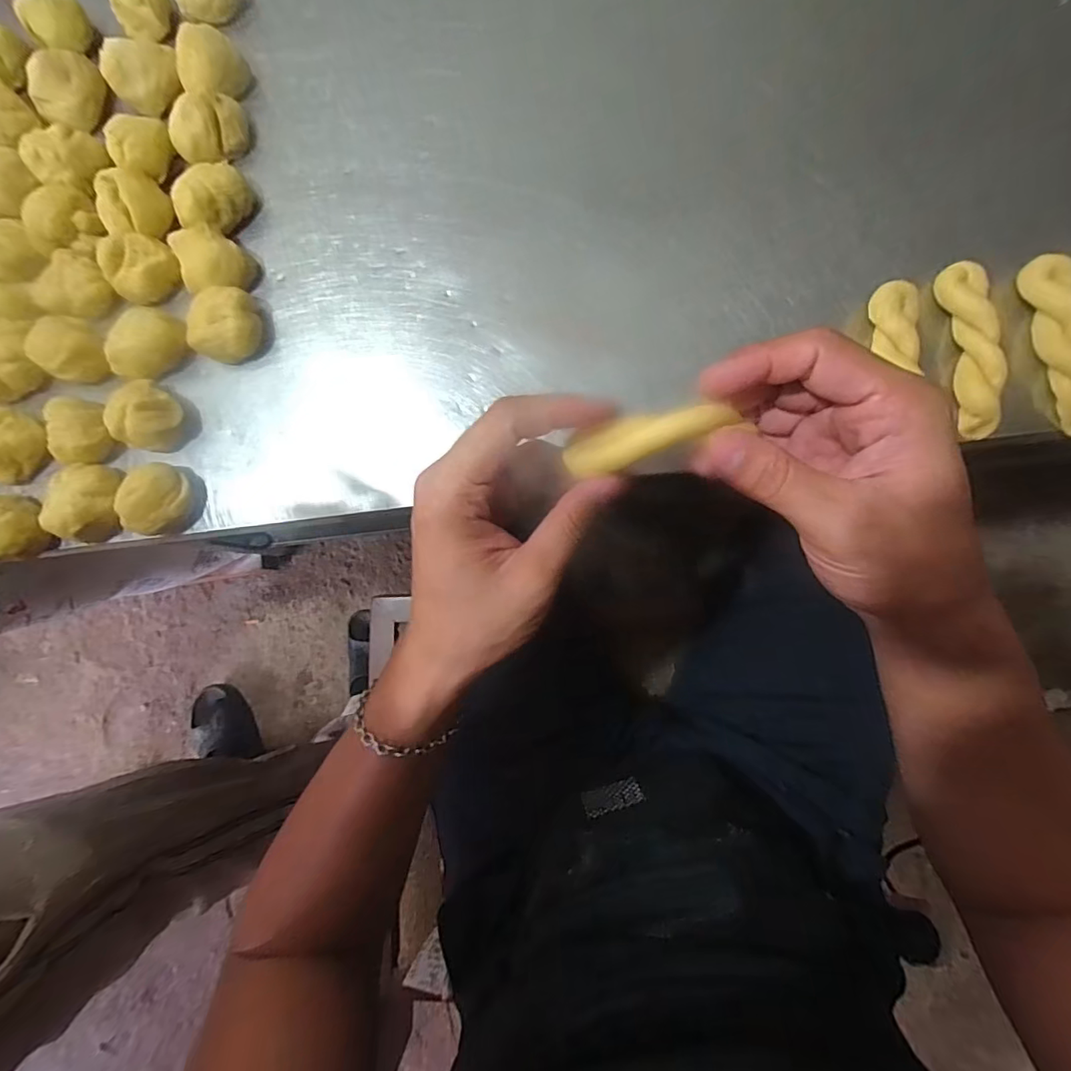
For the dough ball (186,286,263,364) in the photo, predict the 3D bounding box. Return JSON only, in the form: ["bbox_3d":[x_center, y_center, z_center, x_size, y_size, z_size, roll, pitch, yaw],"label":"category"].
[{"bbox_3d":[-0.199,-0.134,0.339,0.037,0.027,0.043,-7,85,5],"label":"dough ball"}]

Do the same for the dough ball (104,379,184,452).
[{"bbox_3d":[-0.244,-0.075,0.335,0.034,0.033,0.041,17,85,7],"label":"dough ball"}]

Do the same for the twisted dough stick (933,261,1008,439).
[{"bbox_3d":[0.253,-0.107,0.304,0.022,0.018,0.098,-10,85,5],"label":"twisted dough stick"}]

